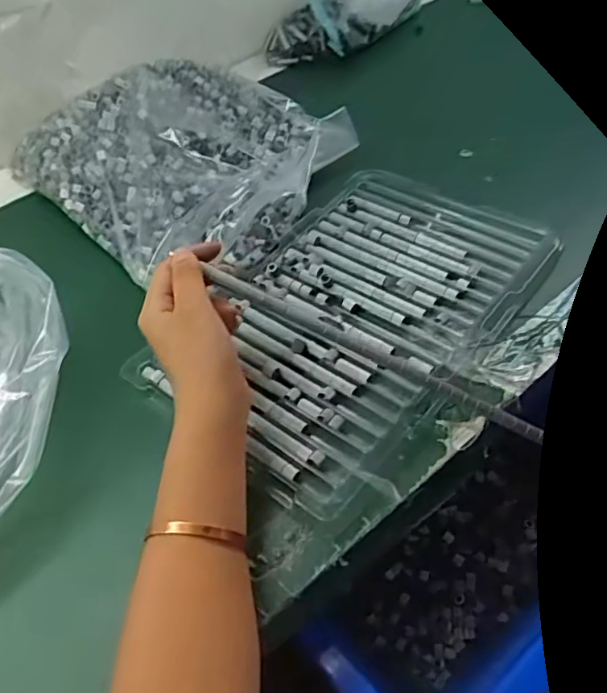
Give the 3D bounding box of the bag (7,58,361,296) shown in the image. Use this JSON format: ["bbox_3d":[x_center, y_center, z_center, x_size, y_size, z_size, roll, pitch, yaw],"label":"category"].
[{"bbox_3d":[-0.096,-0.182,0.573,0.255,0.056,0.290,-36,55,-24],"label":"bag"}]

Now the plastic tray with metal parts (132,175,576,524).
[{"bbox_3d":[0.044,-0.040,0.466,0.198,0.017,0.317,30,57,27],"label":"plastic tray with metal parts"}]

